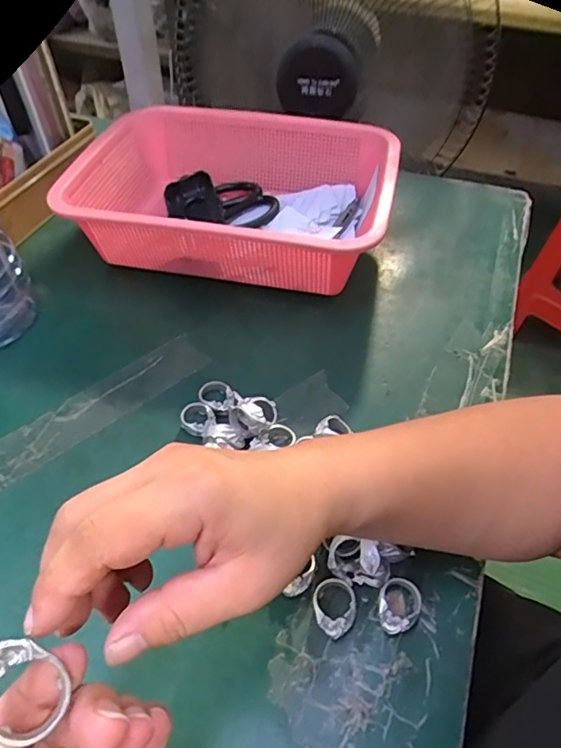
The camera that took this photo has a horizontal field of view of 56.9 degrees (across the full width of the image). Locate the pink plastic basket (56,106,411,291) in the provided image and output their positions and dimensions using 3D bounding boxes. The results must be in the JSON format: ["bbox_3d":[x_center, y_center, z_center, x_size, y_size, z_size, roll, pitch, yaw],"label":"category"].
[{"bbox_3d":[-0.043,-0.174,0.522,0.293,0.093,0.210,10,49,8],"label":"pink plastic basket"}]

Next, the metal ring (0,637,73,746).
[{"bbox_3d":[-0.083,0.101,0.166,0.031,0.006,0.022,53,47,-11],"label":"metal ring"}]

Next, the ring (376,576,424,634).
[{"bbox_3d":[0.069,0.135,0.301,0.025,0.014,0.030,33,56,26],"label":"ring"}]

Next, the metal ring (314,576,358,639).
[{"bbox_3d":[0.031,0.136,0.301,0.025,0.013,0.031,19,51,15],"label":"metal ring"}]

